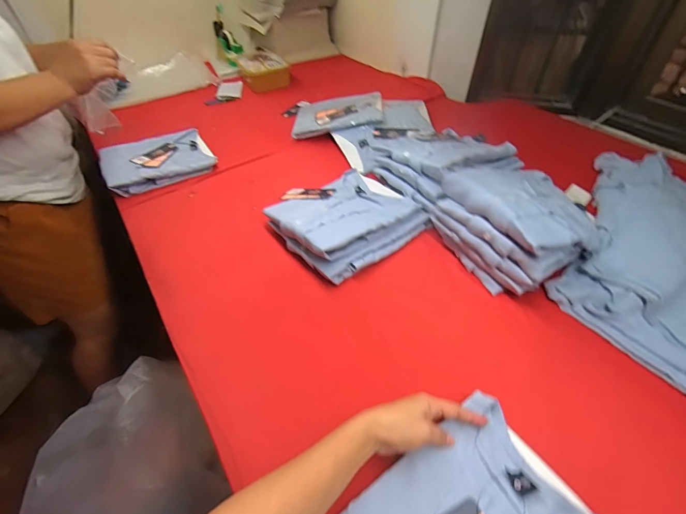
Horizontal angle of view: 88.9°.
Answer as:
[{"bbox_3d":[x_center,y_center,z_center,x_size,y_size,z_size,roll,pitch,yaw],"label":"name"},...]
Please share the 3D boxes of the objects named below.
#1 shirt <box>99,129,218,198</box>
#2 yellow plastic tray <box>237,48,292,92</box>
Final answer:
[{"bbox_3d":[-0.495,-0.266,0.932,0.266,0.030,0.233,-24,50,-24],"label":"shirt"},{"bbox_3d":[-0.291,-0.693,1.290,0.161,0.066,0.200,-16,47,-17],"label":"yellow plastic tray"}]

